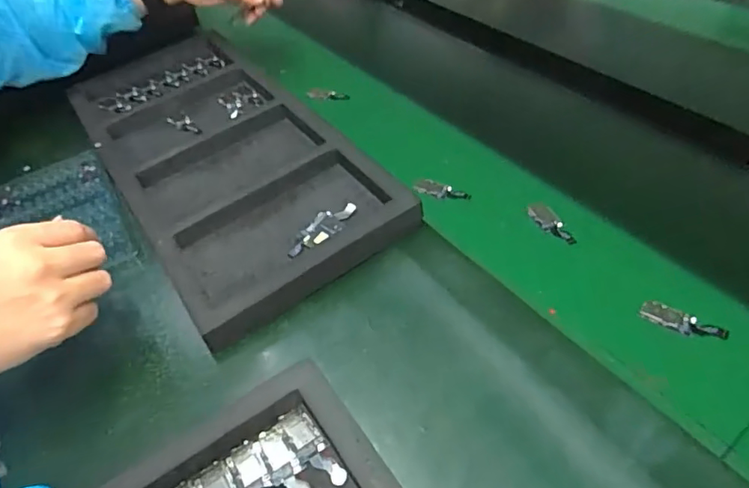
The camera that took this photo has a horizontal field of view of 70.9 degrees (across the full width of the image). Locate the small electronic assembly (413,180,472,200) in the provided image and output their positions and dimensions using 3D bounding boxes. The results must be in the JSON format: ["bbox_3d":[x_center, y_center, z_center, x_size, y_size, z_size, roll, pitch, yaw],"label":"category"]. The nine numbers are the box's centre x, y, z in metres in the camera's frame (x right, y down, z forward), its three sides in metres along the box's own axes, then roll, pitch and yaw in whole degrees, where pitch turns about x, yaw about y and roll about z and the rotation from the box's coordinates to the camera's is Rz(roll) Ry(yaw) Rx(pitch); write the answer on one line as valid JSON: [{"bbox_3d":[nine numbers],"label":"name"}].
[{"bbox_3d":[0.069,-0.054,0.544,0.058,0.005,0.019,20,52,24],"label":"small electronic assembly"}]

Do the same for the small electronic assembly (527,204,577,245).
[{"bbox_3d":[0.166,-0.018,0.497,0.020,0.004,0.057,-18,47,-10],"label":"small electronic assembly"}]

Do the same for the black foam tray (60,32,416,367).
[{"bbox_3d":[-0.189,-0.122,0.601,0.216,0.034,0.532,-29,50,-19],"label":"black foam tray"}]

